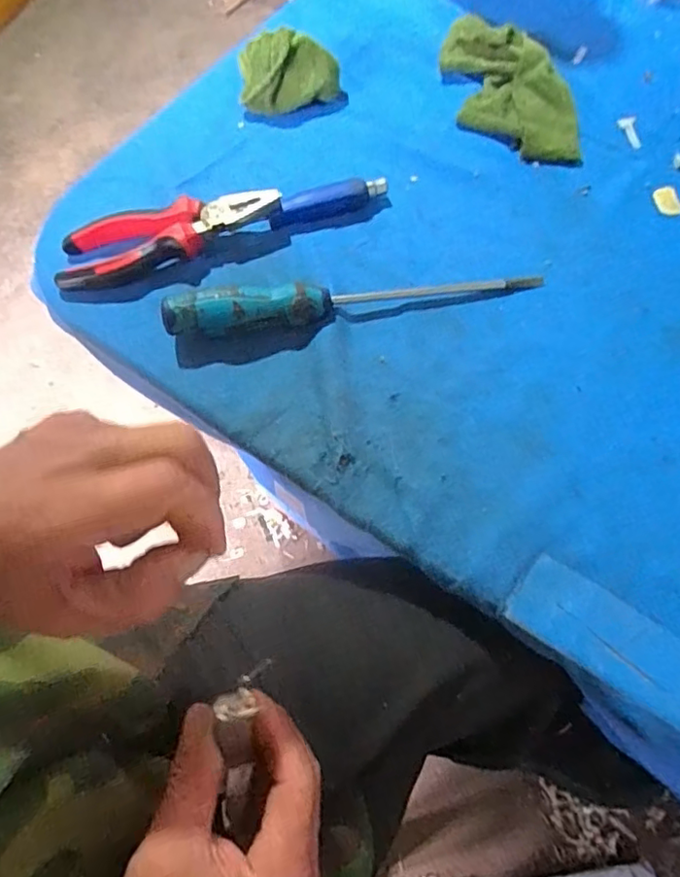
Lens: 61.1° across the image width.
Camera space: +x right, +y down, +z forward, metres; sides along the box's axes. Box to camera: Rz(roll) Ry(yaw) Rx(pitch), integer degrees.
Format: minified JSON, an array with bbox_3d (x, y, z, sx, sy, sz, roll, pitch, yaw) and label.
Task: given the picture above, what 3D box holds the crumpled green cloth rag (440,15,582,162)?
[{"bbox_3d":[0.135,-0.283,0.462,0.081,0.027,0.156,-9,65,-1],"label":"crumpled green cloth rag"}]

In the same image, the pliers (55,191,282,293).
[{"bbox_3d":[-0.125,-0.148,0.414,0.160,0.027,0.045,-17,66,-5],"label":"pliers"}]

